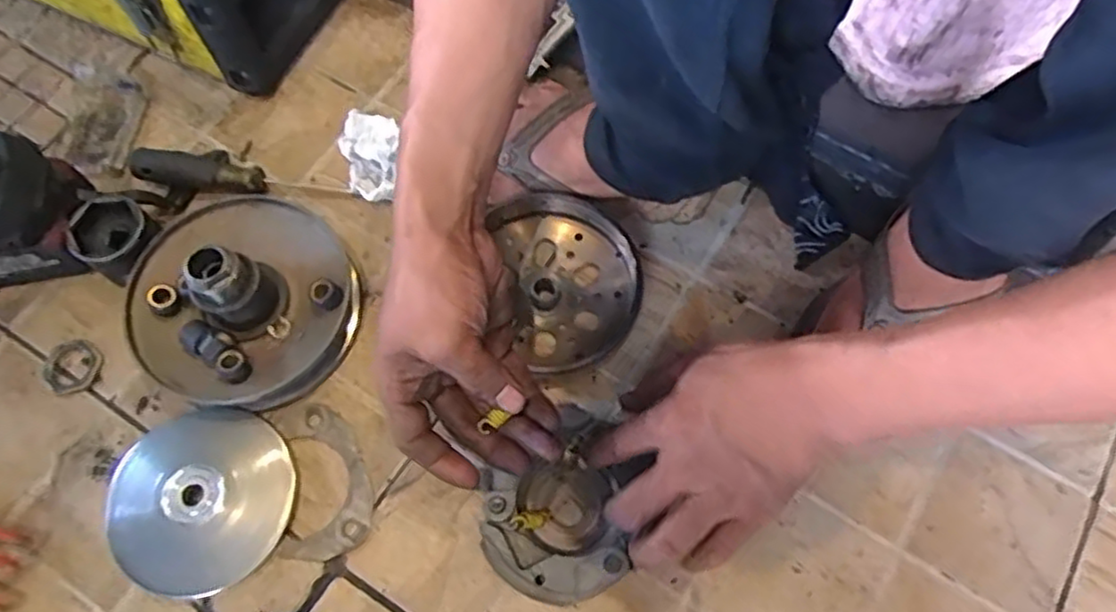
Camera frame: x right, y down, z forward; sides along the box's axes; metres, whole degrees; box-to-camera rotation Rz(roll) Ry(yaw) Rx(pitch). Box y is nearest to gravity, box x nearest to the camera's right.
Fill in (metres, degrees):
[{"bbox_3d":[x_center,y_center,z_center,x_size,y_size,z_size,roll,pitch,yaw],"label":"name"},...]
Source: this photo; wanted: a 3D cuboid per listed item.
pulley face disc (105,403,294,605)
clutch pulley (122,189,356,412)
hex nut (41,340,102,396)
[{"bbox_3d":[-0.231,0.124,0.459,0.108,0.025,0.115,0,69,0],"label":"pulley face disc"},{"bbox_3d":[-0.221,-0.012,0.486,0.147,0.072,0.155,-39,73,-14],"label":"clutch pulley"},{"bbox_3d":[-0.345,0.043,0.500,0.038,0.004,0.038,23,71,9],"label":"hex nut"}]

